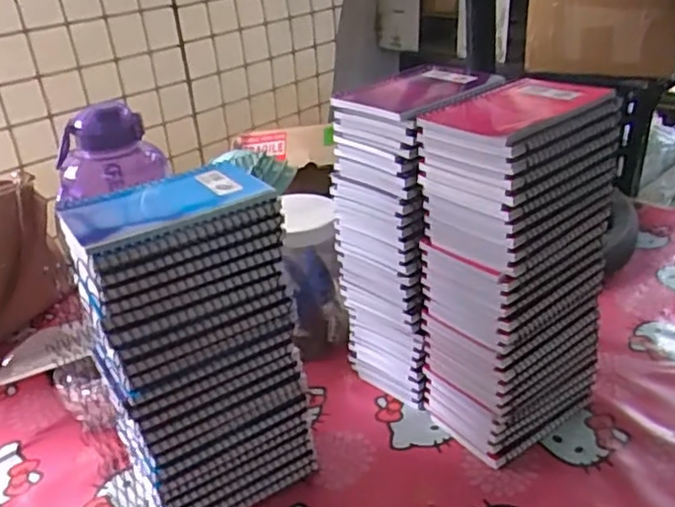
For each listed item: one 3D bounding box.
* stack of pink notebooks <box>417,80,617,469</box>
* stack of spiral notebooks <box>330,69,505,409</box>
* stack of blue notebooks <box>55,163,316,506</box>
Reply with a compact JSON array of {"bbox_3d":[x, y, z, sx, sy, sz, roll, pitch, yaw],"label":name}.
[{"bbox_3d":[0.150,0.018,0.555,0.131,0.287,0.091,-22,32,-28],"label":"stack of pink notebooks"},{"bbox_3d":[0.069,-0.016,0.626,0.116,0.294,0.124,16,35,35],"label":"stack of spiral notebooks"},{"bbox_3d":[-0.116,0.068,0.518,0.148,0.275,0.134,-18,31,-22],"label":"stack of blue notebooks"}]

